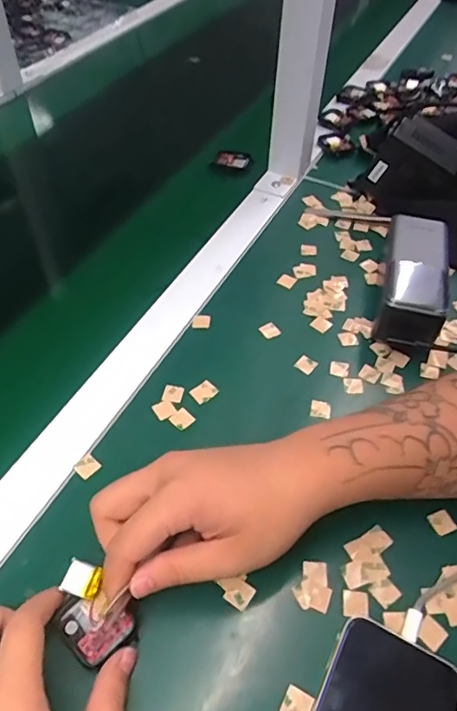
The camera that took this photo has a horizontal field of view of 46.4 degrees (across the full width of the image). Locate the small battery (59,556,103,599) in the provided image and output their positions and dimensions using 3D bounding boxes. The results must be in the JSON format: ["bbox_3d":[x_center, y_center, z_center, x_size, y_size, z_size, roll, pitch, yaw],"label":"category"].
[{"bbox_3d":[-0.087,0.133,0.318,0.021,0.004,0.019,15,50,11],"label":"small battery"}]

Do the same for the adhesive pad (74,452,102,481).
[{"bbox_3d":[-0.102,0.080,0.384,0.014,0.005,0.016,32,55,23],"label":"adhesive pad"}]

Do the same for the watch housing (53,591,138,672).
[{"bbox_3d":[-0.076,0.156,0.310,0.041,0.010,0.038,33,56,24],"label":"watch housing"}]

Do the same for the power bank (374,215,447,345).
[{"bbox_3d":[0.168,-0.068,0.485,0.050,0.058,0.137,14,50,10],"label":"power bank"}]

